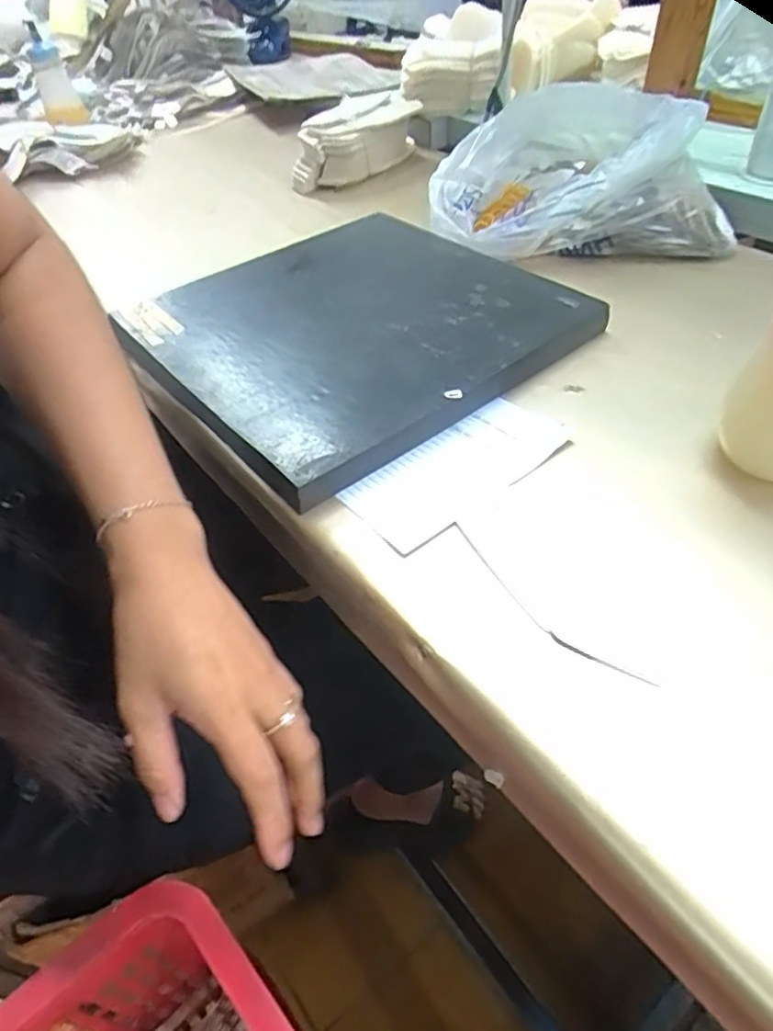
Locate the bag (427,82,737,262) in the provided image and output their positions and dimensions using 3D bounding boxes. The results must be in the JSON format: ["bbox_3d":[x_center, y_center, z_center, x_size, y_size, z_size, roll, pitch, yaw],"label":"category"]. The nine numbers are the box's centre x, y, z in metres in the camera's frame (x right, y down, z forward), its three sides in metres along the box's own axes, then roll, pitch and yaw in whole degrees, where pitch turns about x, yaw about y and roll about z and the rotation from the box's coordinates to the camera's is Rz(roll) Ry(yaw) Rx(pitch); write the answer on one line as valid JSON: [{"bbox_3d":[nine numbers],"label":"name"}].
[{"bbox_3d":[0.198,-0.352,0.624,0.288,0.085,0.234,11,47,16],"label":"bag"}]

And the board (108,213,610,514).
[{"bbox_3d":[-0.035,-0.162,0.526,0.304,0.031,0.317,-33,51,-25],"label":"board"}]

